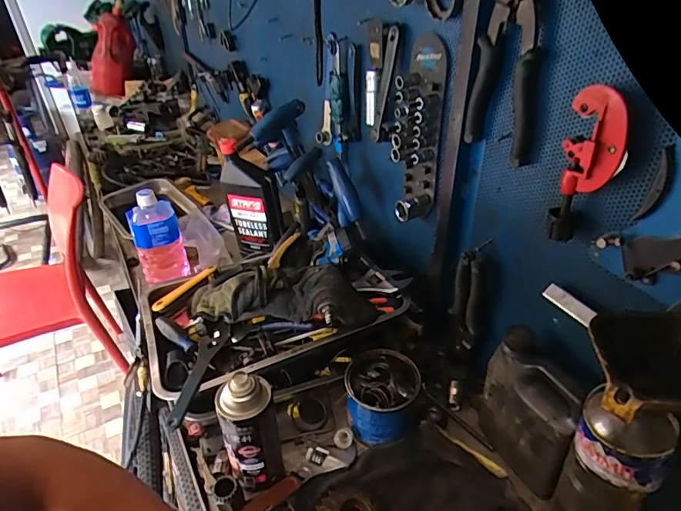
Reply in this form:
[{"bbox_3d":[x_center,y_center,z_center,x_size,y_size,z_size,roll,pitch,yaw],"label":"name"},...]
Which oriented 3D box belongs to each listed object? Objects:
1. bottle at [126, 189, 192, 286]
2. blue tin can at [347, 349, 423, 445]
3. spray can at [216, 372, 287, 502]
[{"bbox_3d":[-0.336,-0.032,0.869,0.082,0.167,0.075,-19,39,-23],"label":"bottle"},{"bbox_3d":[0.058,0.196,0.662,0.096,0.086,0.094,-1,35,1],"label":"blue tin can"},{"bbox_3d":[-0.107,0.214,0.572,0.062,0.186,0.055,-9,36,-11],"label":"spray can"}]

